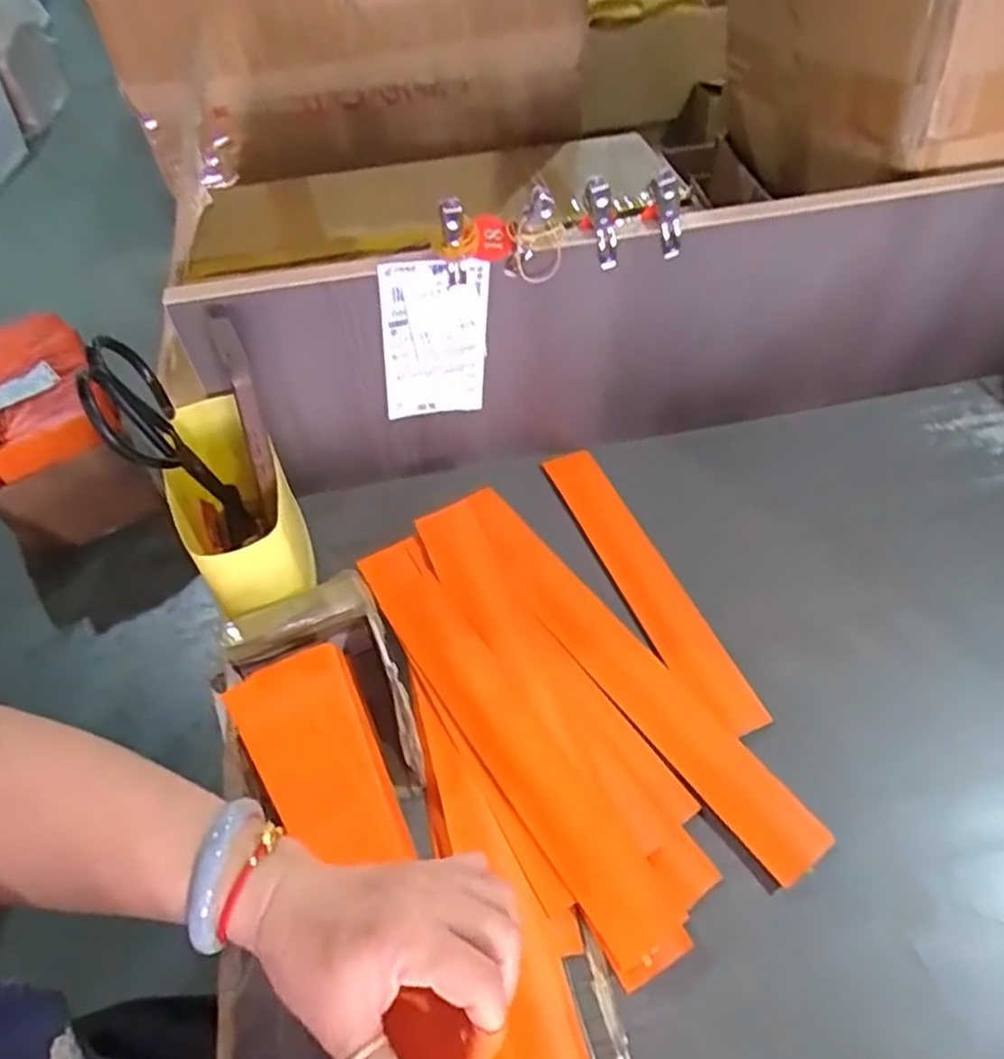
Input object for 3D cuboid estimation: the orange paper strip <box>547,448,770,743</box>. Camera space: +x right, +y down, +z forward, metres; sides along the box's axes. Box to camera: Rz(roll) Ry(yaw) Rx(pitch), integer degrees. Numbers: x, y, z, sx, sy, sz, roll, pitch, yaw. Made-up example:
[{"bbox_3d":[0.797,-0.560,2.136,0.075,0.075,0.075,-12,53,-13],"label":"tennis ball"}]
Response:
[{"bbox_3d":[0.106,0.037,0.531,0.046,0.009,0.248,-19,60,-20],"label":"orange paper strip"}]

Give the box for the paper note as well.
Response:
[{"bbox_3d":[-0.049,-0.137,0.529,0.082,0.133,0.006,-11,52,-5],"label":"paper note"}]

